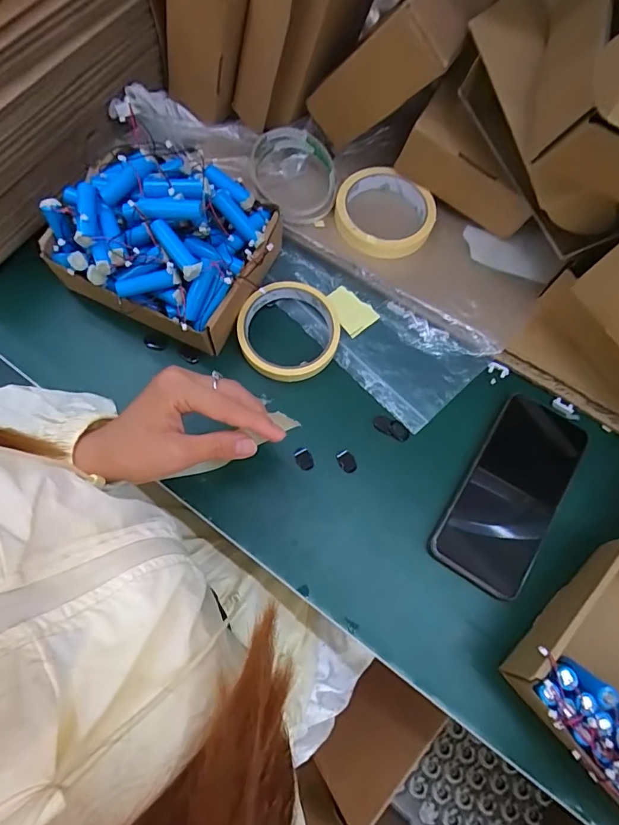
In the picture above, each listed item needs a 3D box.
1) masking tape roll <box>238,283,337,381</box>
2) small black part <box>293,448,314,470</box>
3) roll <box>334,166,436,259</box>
[{"bbox_3d":[-0.018,-0.074,0.425,0.090,0.025,0.088,1,72,-4],"label":"masking tape roll"},{"bbox_3d":[-0.005,0.042,0.408,0.013,0.015,0.020,-26,76,-8],"label":"small black part"},{"bbox_3d":[0.073,-0.196,0.460,0.094,0.028,0.094,0,74,-1],"label":"roll"}]

